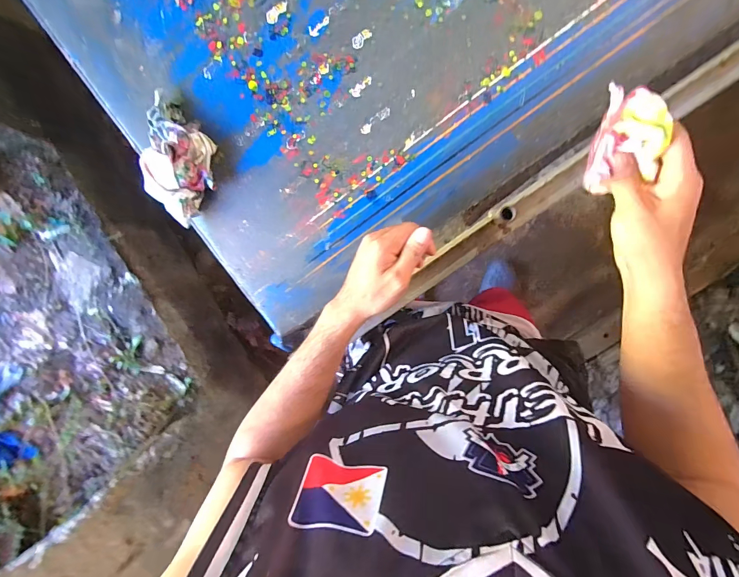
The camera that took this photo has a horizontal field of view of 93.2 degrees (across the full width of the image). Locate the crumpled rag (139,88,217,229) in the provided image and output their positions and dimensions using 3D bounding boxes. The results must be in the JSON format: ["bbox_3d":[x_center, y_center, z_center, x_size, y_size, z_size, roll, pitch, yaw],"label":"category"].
[{"bbox_3d":[-0.277,-0.187,0.507,0.092,0.057,0.183,5,96,5],"label":"crumpled rag"}]

